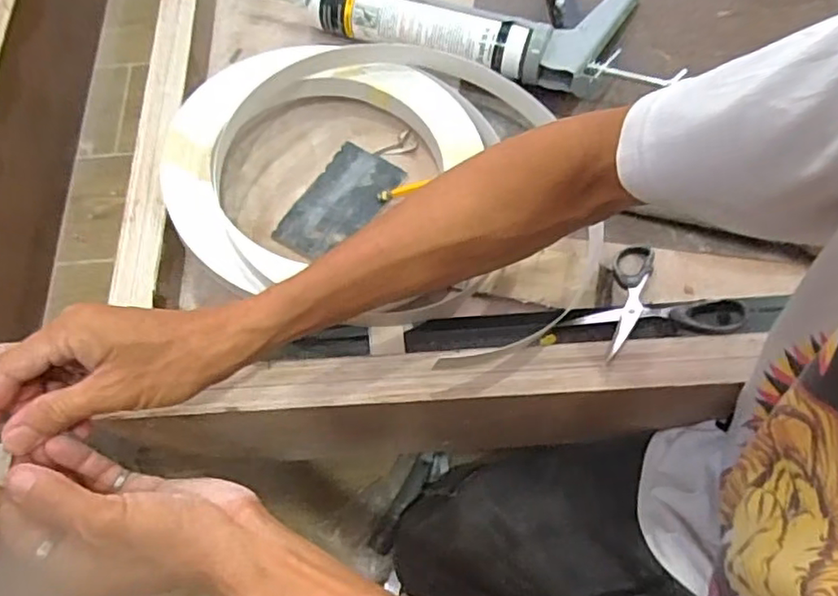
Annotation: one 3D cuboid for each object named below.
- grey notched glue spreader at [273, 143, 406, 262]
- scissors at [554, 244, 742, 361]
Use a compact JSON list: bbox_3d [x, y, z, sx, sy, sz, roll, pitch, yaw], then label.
[{"bbox_3d":[-0.069,-0.084,0.532,0.067,0.008,0.113,29,70,14],"label":"grey notched glue spreader"},{"bbox_3d":[0.172,0.007,0.451,0.113,0.013,0.106,-4,43,4],"label":"scissors"}]

